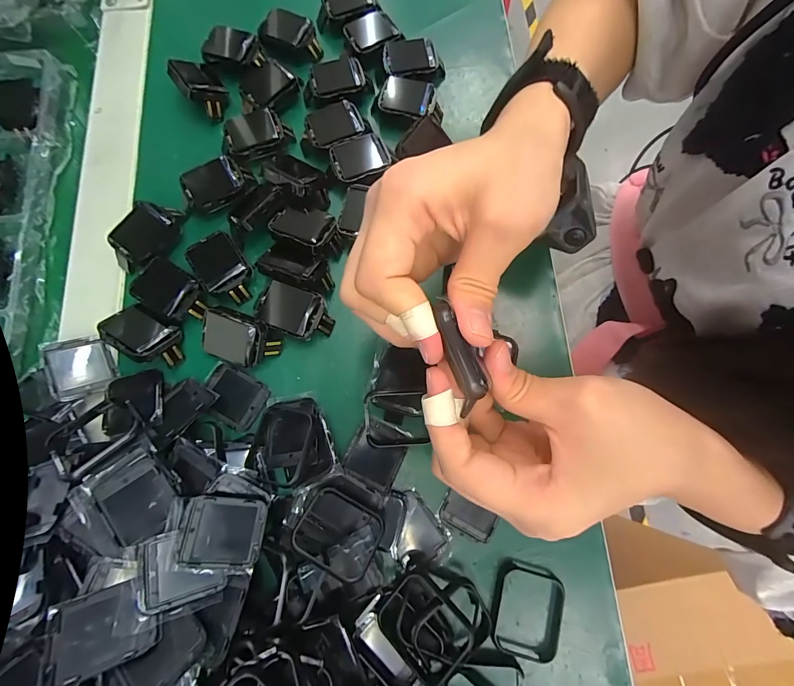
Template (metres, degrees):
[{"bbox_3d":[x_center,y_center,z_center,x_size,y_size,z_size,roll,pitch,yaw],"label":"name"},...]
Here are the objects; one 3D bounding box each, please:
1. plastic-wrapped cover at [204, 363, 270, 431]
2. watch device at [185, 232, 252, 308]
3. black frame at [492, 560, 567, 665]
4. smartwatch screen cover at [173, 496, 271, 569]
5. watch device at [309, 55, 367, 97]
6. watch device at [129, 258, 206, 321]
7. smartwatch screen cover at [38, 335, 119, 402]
[{"bbox_3d":[-0.105,0.034,0.235,0.041,0.004,0.032,29,78,7],"label":"plastic-wrapped cover"},{"bbox_3d":[-0.117,-0.049,0.246,0.032,0.019,0.047,-34,79,-8],"label":"watch device"},{"bbox_3d":[0.075,0.150,0.206,0.040,0.005,0.047,16,77,4],"label":"black frame"},{"bbox_3d":[-0.091,0.098,0.192,0.039,0.005,0.033,12,71,-16],"label":"smartwatch screen cover"},{"bbox_3d":[-0.045,-0.200,0.280,0.040,0.010,0.030,-17,77,-4],"label":"watch device"},{"bbox_3d":[-0.148,-0.033,0.243,0.042,0.019,0.031,30,78,7],"label":"watch device"},{"bbox_3d":[-0.200,0.015,0.232,0.033,0.005,0.040,-22,74,-34],"label":"smartwatch screen cover"}]

